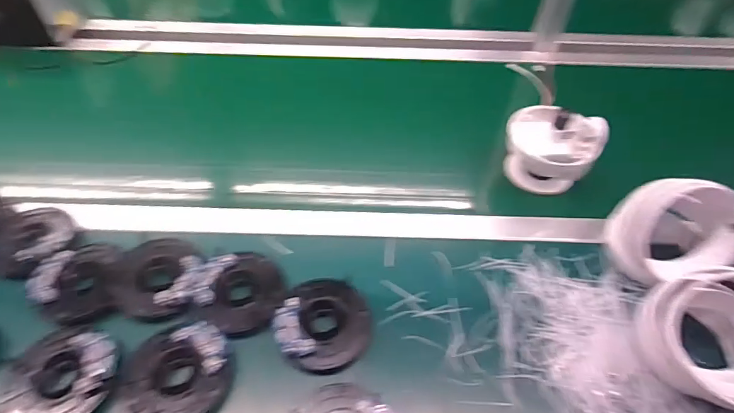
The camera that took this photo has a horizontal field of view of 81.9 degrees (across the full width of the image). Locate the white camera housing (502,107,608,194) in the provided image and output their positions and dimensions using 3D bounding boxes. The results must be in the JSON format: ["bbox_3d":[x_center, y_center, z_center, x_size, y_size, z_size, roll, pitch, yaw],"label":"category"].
[{"bbox_3d":[0.260,-0.080,0.608,0.121,0.109,0.088,27,53,19],"label":"white camera housing"}]

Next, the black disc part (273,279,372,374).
[{"bbox_3d":[-0.046,0.127,0.463,0.097,0.020,0.101,1,49,-2],"label":"black disc part"}]

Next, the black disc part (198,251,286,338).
[{"bbox_3d":[-0.141,0.098,0.484,0.089,0.017,0.102,-3,49,-6],"label":"black disc part"}]

